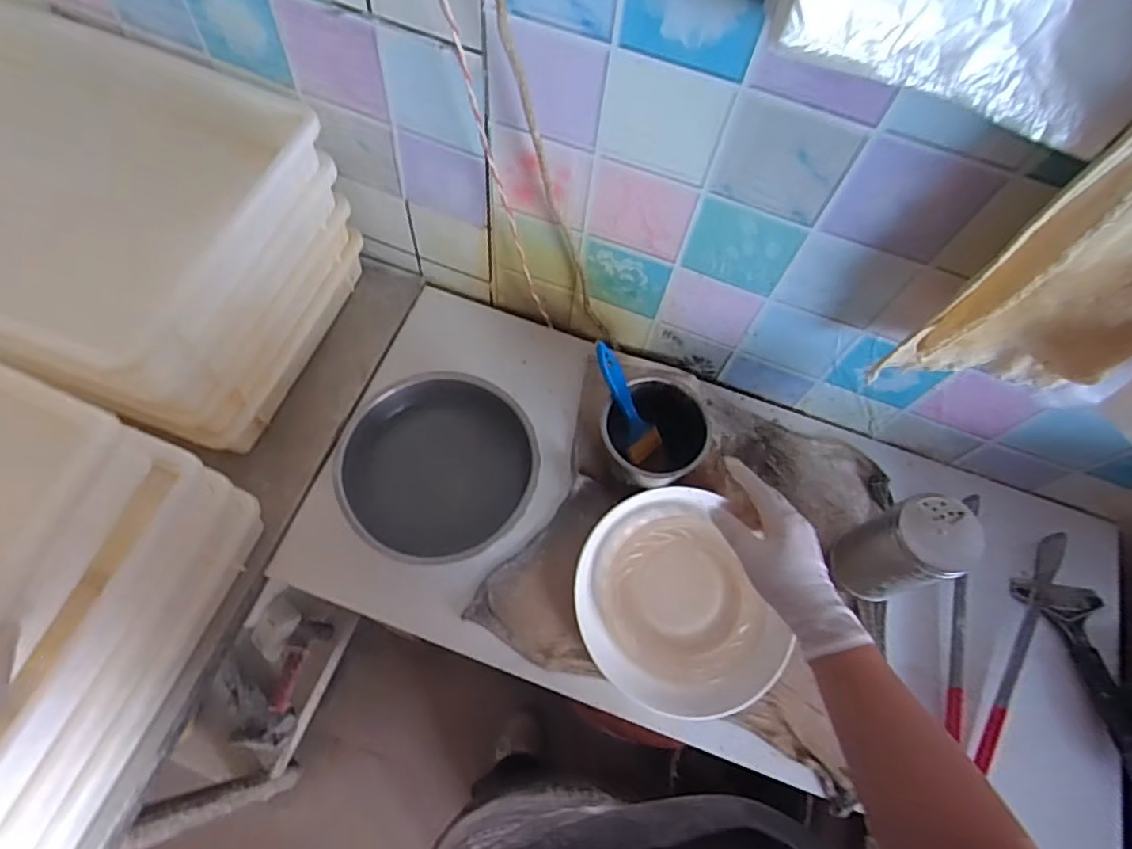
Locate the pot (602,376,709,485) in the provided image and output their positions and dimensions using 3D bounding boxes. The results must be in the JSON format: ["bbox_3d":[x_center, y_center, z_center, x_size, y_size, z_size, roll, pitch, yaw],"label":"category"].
[{"bbox_3d":[0.095,0.014,0.671,0.108,0.070,0.112,1,66,-3],"label":"pot"}]

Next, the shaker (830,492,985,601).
[{"bbox_3d":[0.324,0.122,0.589,0.071,0.161,0.073,1,66,-3],"label":"shaker"}]

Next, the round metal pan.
[{"bbox_3d":[-0.133,0.044,0.650,0.198,0.064,0.185,1,66,-3],"label":"round metal pan"}]

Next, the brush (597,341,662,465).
[{"bbox_3d":[0.064,-0.024,0.653,0.045,0.011,0.140,-35,116,-17],"label":"brush"}]

